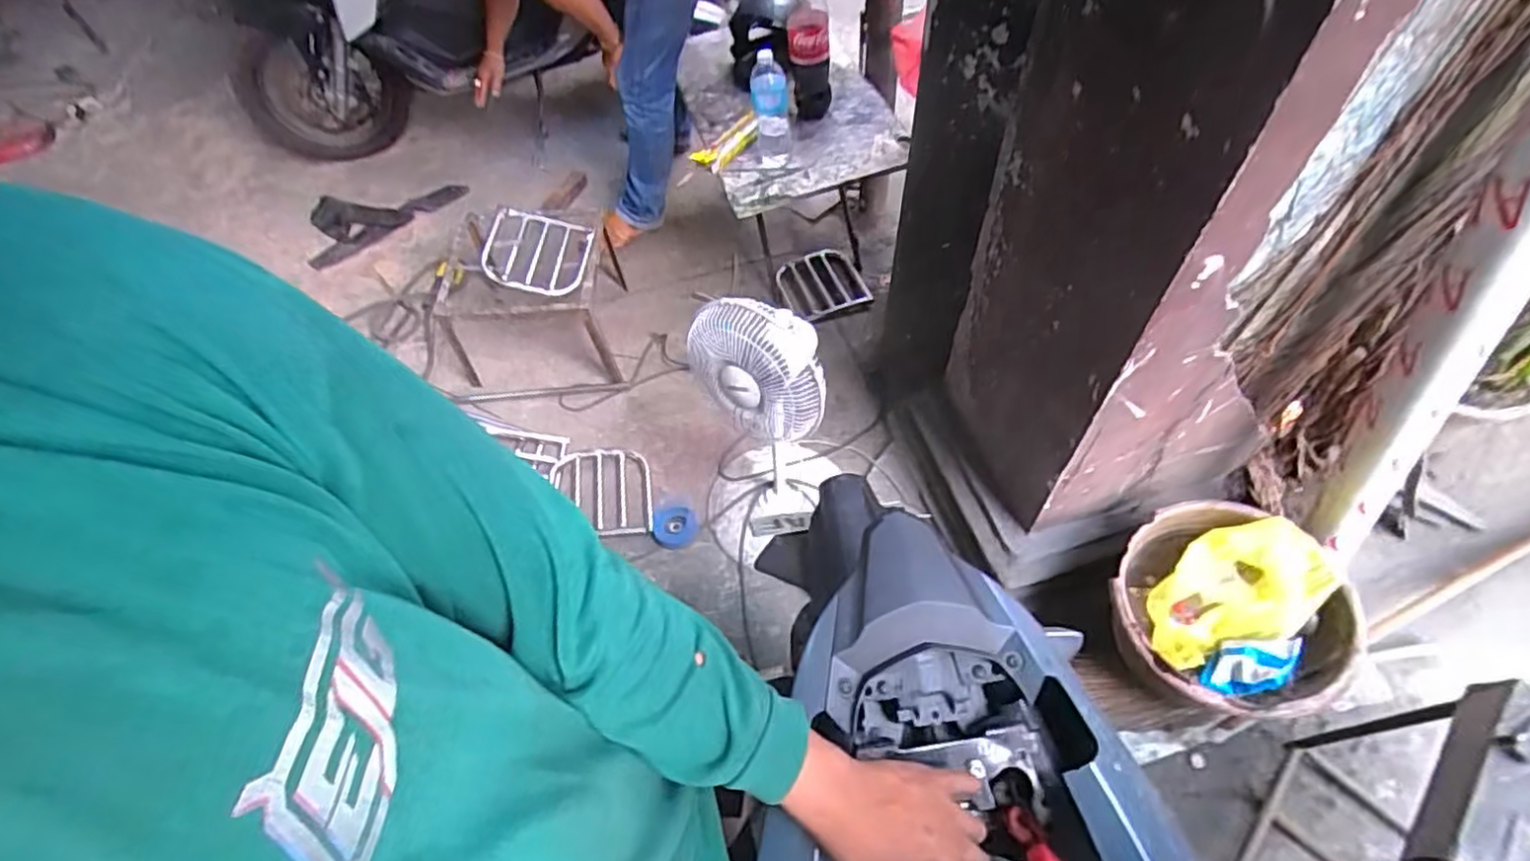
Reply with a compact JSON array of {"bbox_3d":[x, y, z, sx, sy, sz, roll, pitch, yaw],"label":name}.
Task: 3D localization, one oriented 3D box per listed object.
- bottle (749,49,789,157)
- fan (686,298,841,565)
[{"bbox_3d":[0.011,-0.736,1.550,0.083,0.201,0.068,-3,56,2],"label":"bottle"},{"bbox_3d":[-0.021,-0.015,1.378,0.256,0.676,0.288,-7,56,0],"label":"fan"}]

